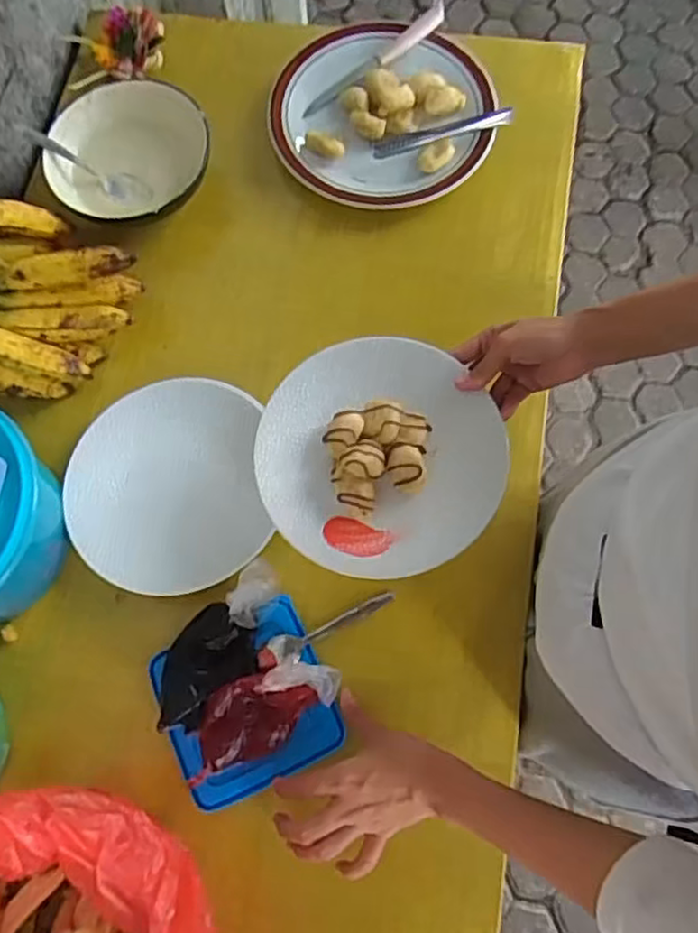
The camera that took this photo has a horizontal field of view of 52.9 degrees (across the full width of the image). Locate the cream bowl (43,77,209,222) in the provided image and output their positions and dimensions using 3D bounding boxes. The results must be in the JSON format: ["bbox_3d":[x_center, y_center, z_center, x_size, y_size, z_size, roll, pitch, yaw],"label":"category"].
[{"bbox_3d":[-0.233,-0.346,0.776,0.175,0.050,0.155,15,74,7],"label":"cream bowl"}]

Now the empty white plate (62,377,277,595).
[{"bbox_3d":[-0.169,0.019,0.657,0.179,0.030,0.191,-10,73,-1],"label":"empty white plate"}]

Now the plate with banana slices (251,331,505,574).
[{"bbox_3d":[0.023,-0.013,0.572,0.196,0.031,0.193,-1,73,2],"label":"plate with banana slices"}]

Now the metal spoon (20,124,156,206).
[{"bbox_3d":[-0.289,-0.329,0.772,0.147,0.013,0.032,25,74,-12],"label":"metal spoon"}]

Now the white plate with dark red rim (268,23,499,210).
[{"bbox_3d":[0.040,-0.397,0.779,0.239,0.036,0.235,-1,73,2],"label":"white plate with dark red rim"}]

